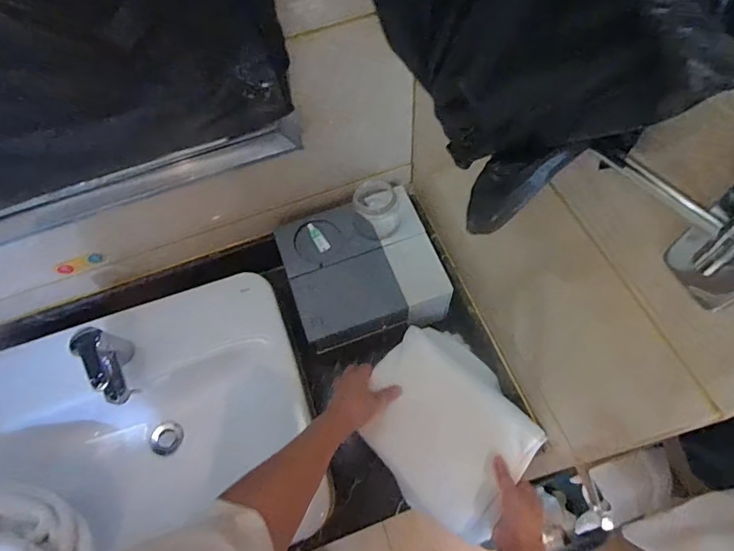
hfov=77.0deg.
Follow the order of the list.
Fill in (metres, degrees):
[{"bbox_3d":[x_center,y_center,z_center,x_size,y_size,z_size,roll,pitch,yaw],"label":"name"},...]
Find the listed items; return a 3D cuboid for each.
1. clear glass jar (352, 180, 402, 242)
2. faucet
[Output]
[{"bbox_3d":[0.015,-0.114,0.795,0.078,0.064,0.082,-2,62,3],"label":"clear glass jar"},{"bbox_3d":[-0.383,0.147,0.700,0.046,0.130,0.108,-25,64,-9],"label":"faucet"}]

